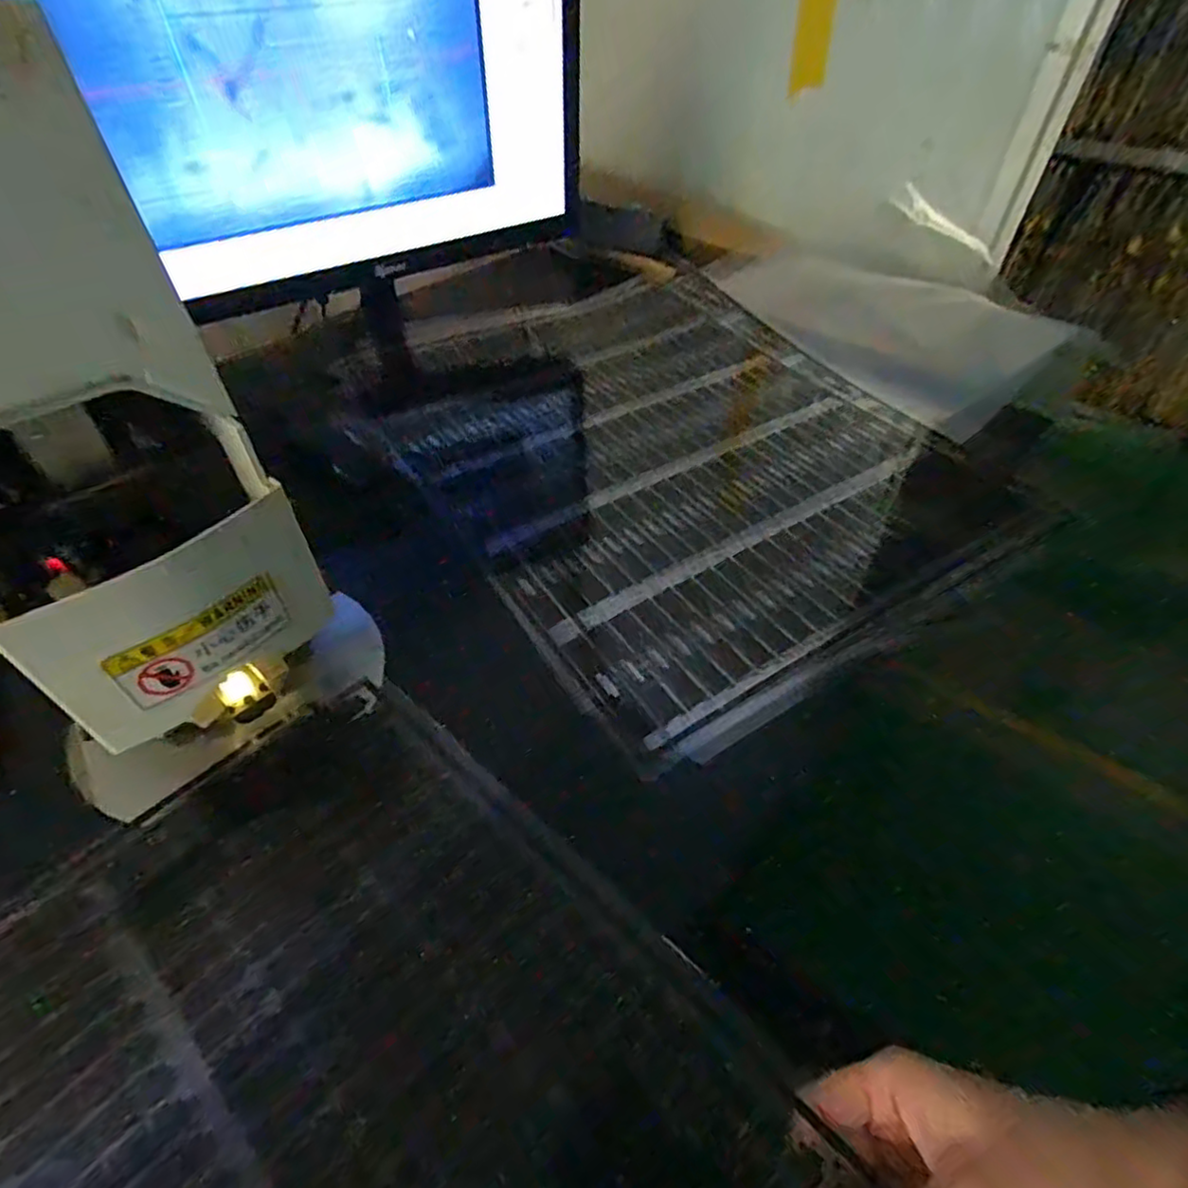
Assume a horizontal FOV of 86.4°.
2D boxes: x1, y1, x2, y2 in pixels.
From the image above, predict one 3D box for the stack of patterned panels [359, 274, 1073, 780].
[{"bbox_3d":[0.066,-0.146,0.559,0.429,0.025,0.520,-26,54,-23],"label":"stack of patterned panels"}]

